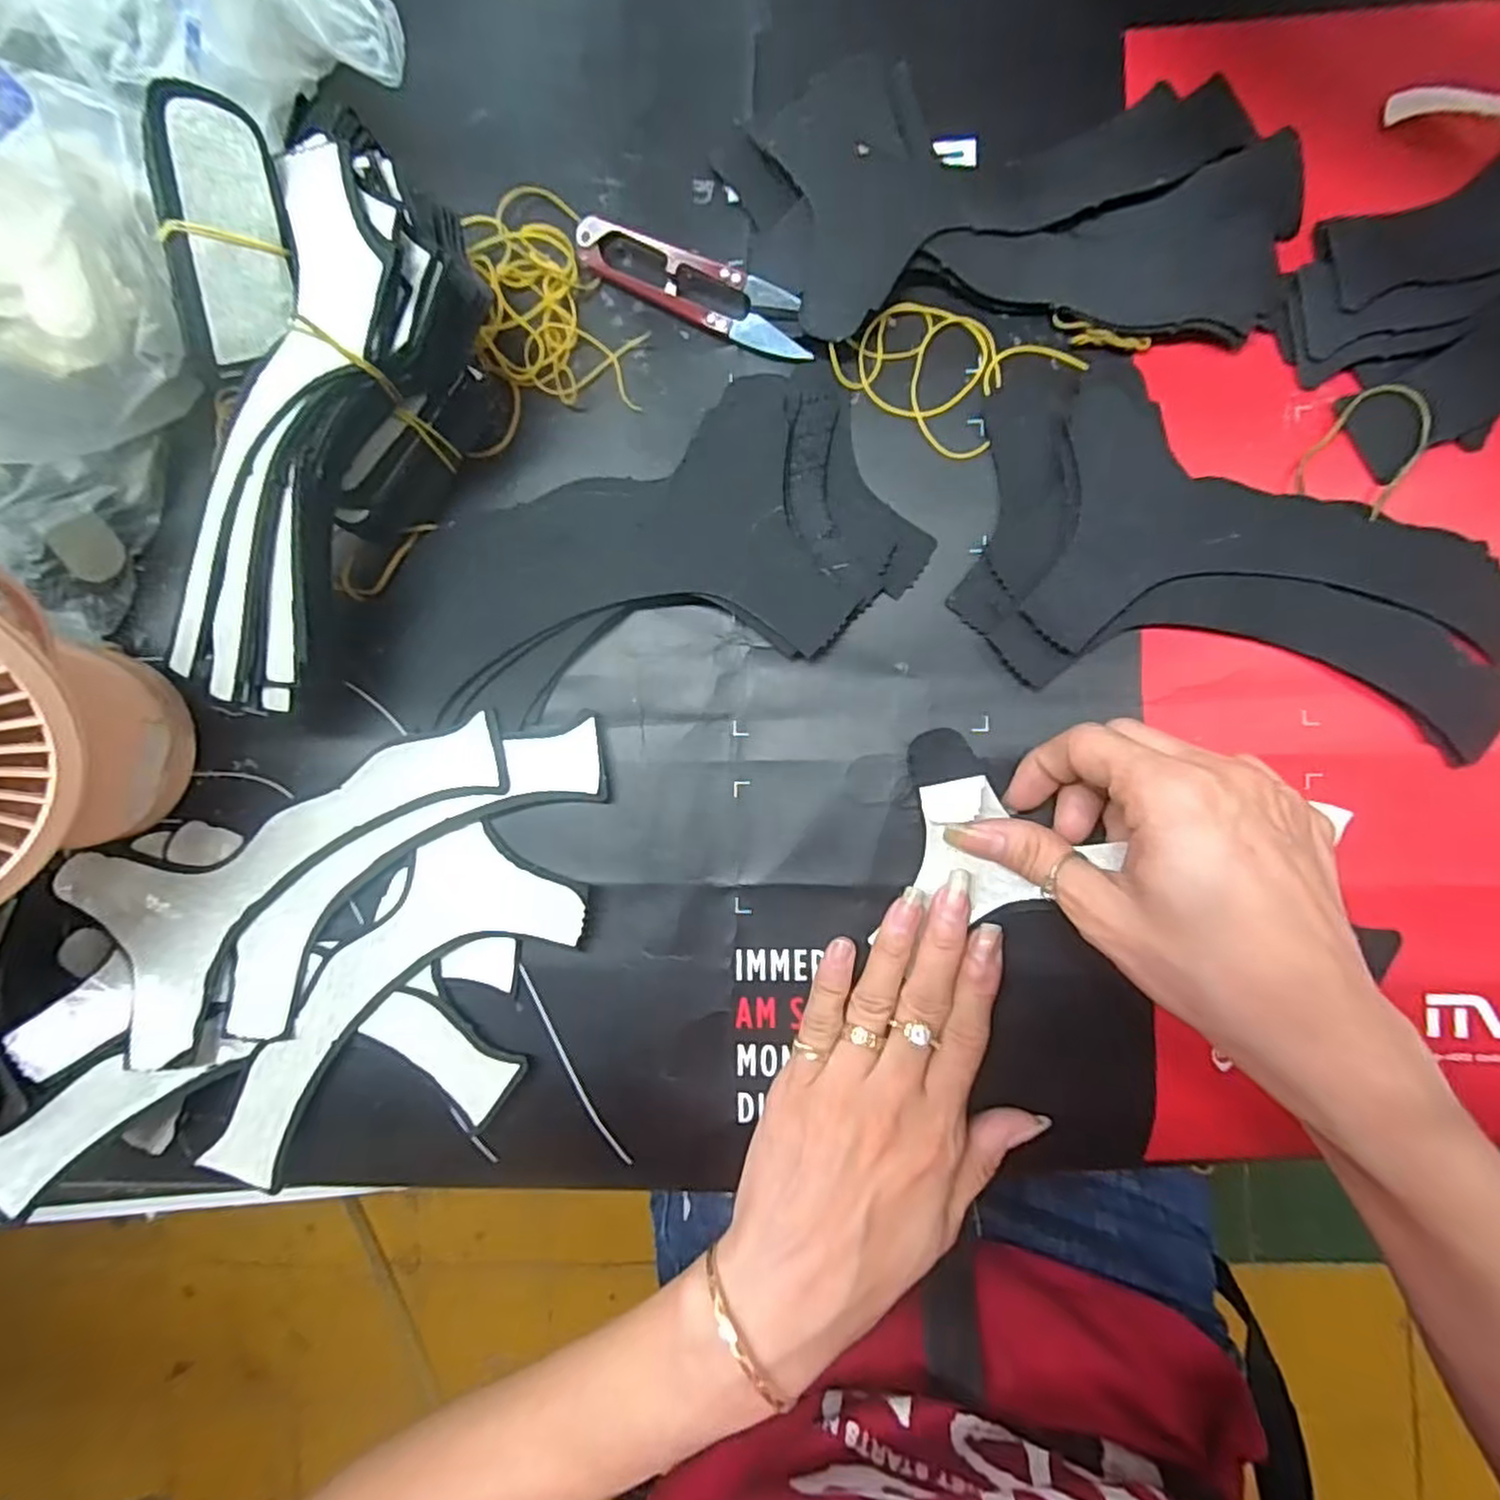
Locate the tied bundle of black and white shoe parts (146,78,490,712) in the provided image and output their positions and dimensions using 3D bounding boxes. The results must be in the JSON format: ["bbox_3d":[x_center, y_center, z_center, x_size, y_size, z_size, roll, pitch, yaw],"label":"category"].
[{"bbox_3d":[-0.152,-0.123,0.253,0.082,0.079,0.221,16,90,4],"label":"tied bundle of black and white shoe parts"}]

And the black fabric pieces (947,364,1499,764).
[{"bbox_3d":[0.190,-0.074,0.266,0.204,0.009,0.115,11,90,4],"label":"black fabric pieces"}]

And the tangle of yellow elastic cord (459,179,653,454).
[{"bbox_3d":[-0.083,-0.180,0.284,0.067,0.012,0.103,-8,89,4],"label":"tangle of yellow elastic cord"}]

